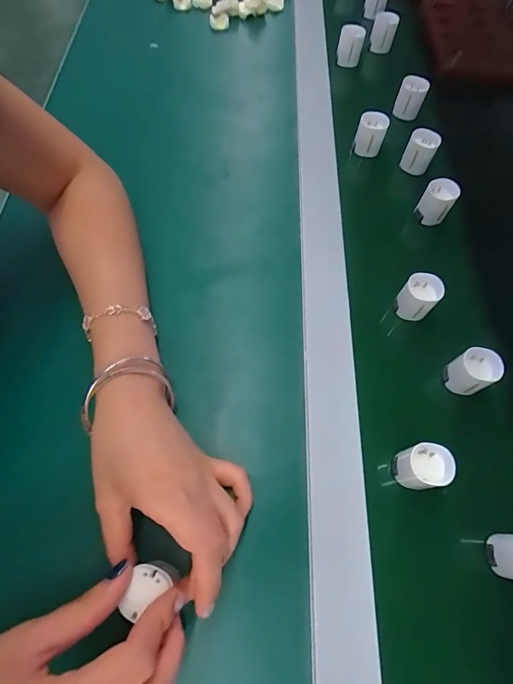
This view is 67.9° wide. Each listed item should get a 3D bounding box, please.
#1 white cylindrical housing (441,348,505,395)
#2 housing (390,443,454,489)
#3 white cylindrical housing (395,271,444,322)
[{"bbox_3d":[0.175,0.024,0.310,0.029,0.034,0.029,1,67,-2],"label":"white cylindrical housing"},{"bbox_3d":[0.119,0.090,0.276,0.031,0.033,0.028,3,67,-1],"label":"housing"},{"bbox_3d":[0.143,-0.039,0.337,0.031,0.031,0.030,1,67,-2],"label":"white cylindrical housing"}]

